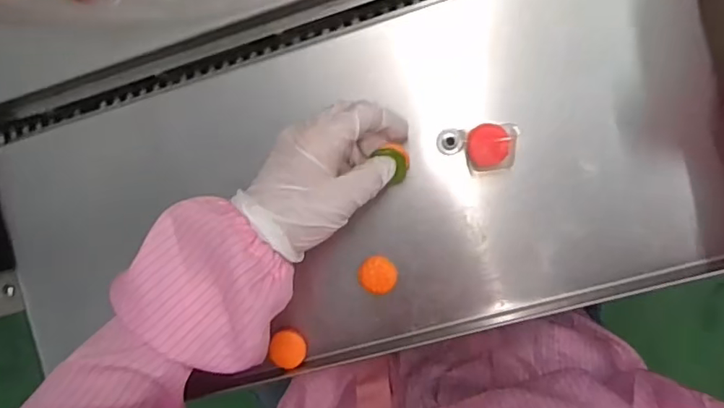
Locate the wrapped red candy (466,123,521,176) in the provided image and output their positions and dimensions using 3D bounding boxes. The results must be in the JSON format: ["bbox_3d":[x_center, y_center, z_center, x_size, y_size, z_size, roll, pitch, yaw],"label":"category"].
[{"bbox_3d":[0.091,-0.039,0.384,0.035,0.008,0.035,-4,92,7],"label":"wrapped red candy"}]

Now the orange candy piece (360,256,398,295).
[{"bbox_3d":[0.013,0.053,0.407,0.027,0.014,0.026,0,93,7],"label":"orange candy piece"}]

